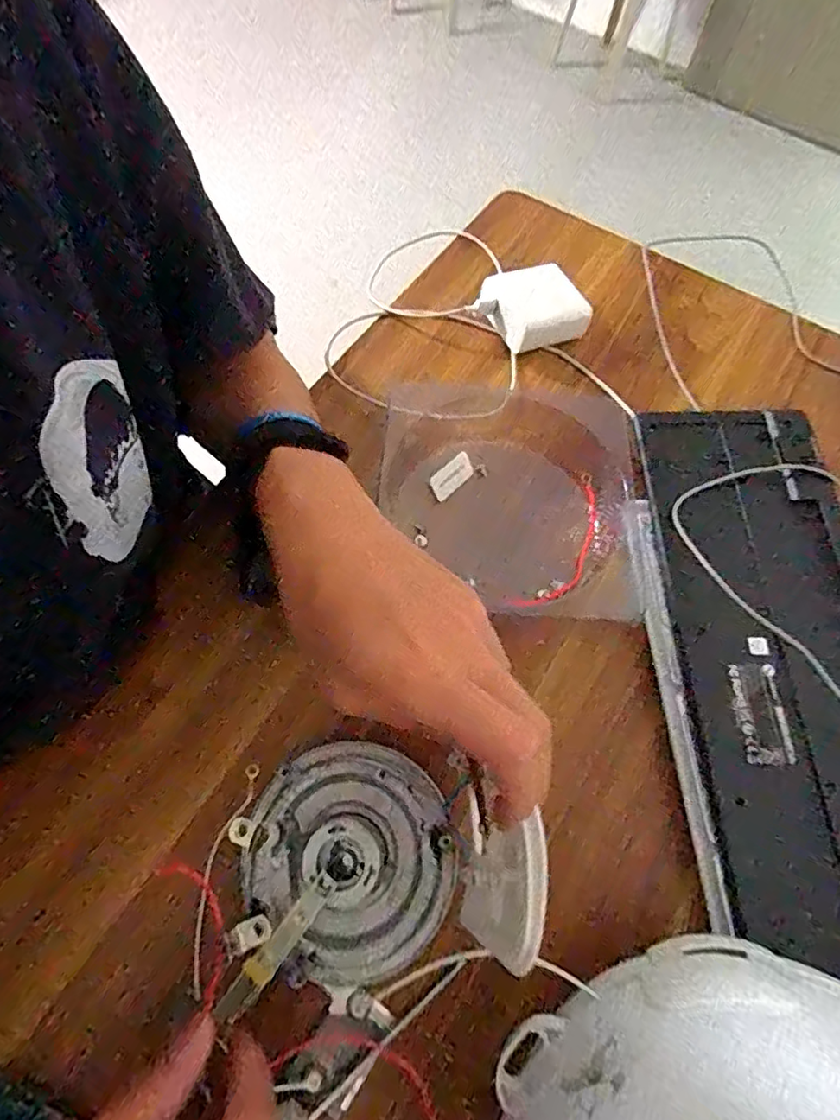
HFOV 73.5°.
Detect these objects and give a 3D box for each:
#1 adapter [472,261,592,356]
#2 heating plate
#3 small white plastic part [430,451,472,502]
[{"bbox_3d":[0.091,-0.201,0.453,0.084,0.034,0.059,-15,68,-9],"label":"adapter"},{"bbox_3d":[-0.037,0.151,0.290,0.108,0.027,0.103,1,67,-3],"label":"heating plate"},{"bbox_3d":[0.022,-0.058,0.397,0.034,0.023,0.005,-40,39,-14],"label":"small white plastic part"}]

